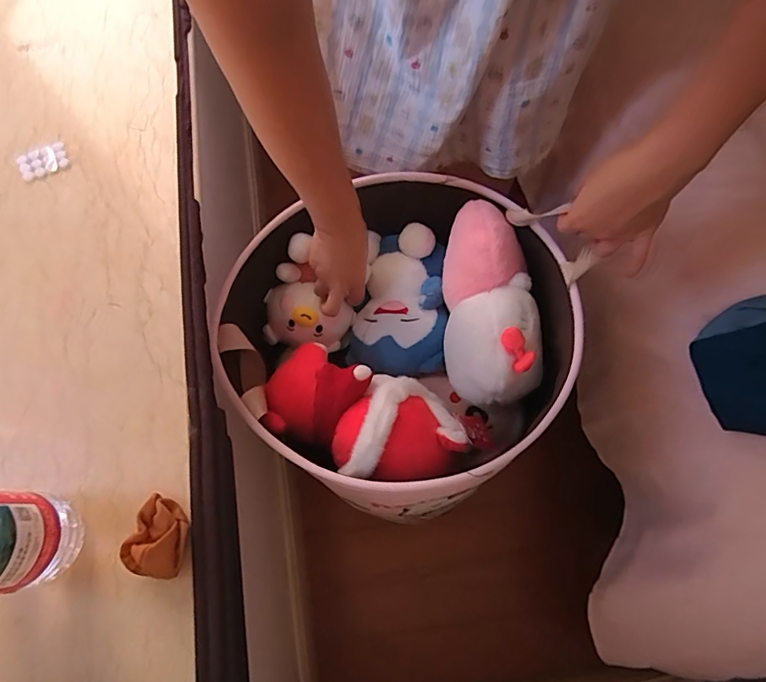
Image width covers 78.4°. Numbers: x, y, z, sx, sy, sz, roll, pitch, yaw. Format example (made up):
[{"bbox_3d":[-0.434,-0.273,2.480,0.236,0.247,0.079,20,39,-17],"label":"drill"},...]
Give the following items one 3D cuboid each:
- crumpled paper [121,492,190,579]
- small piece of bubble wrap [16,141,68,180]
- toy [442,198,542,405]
[{"bbox_3d":[-0.157,0.141,0.334,0.041,0.029,0.048,22,72,7],"label":"crumpled paper"},{"bbox_3d":[-0.336,-0.179,0.464,0.045,0.004,0.031,-27,73,-10],"label":"small piece of bubble wrap"},{"bbox_3d":[0.114,-0.042,0.510,0.088,0.088,0.209,-5,71,-2],"label":"toy"}]

